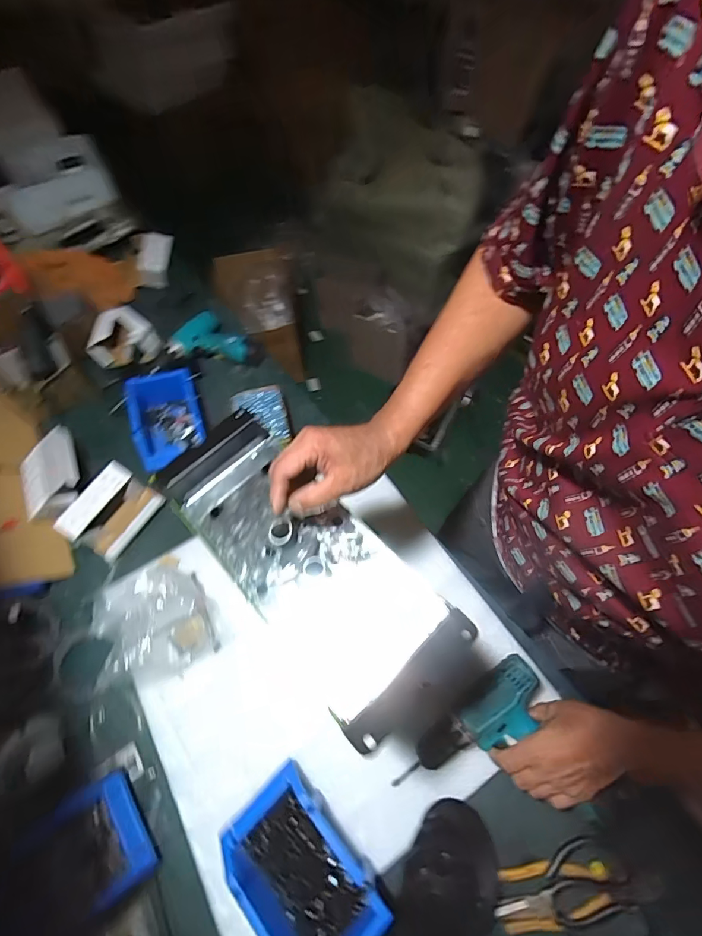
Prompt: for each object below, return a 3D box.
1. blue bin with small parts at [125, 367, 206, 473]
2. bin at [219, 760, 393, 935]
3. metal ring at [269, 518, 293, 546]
[{"bbox_3d":[-0.349,-0.092,0.805,0.121,0.080,0.181,-18,62,-7],"label":"blue bin with small parts"},{"bbox_3d":[-0.059,0.467,0.484,0.118,0.074,0.184,-40,67,-17],"label":"bin"},{"bbox_3d":[-0.074,0.067,0.441,0.023,0.006,0.031,7,62,7],"label":"metal ring"}]

